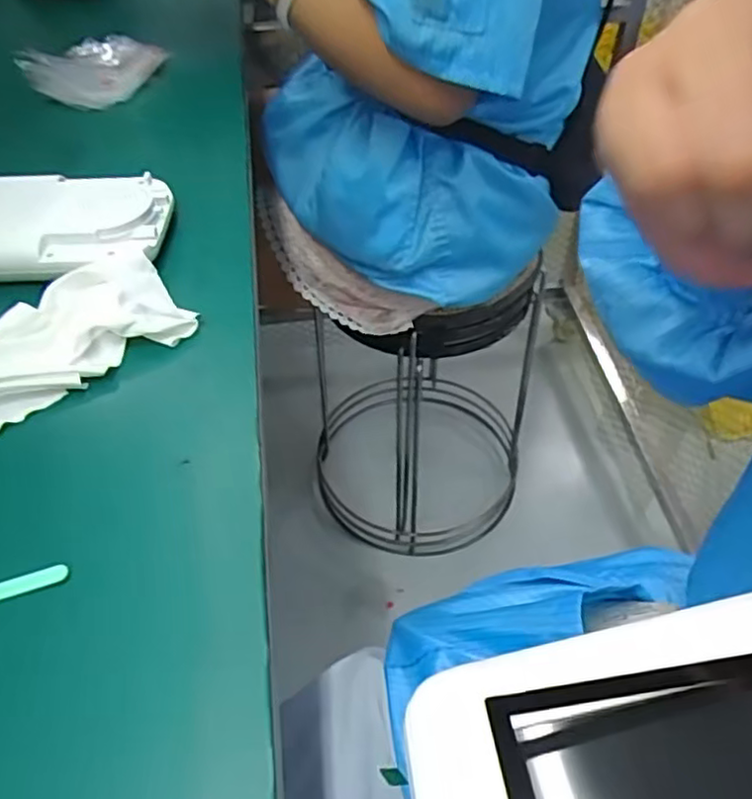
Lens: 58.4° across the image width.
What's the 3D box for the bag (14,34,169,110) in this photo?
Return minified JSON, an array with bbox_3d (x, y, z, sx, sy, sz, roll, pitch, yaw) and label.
[{"bbox_3d":[-0.243,-0.284,0.573,0.090,0.022,0.095,19,49,16],"label":"bag"}]

